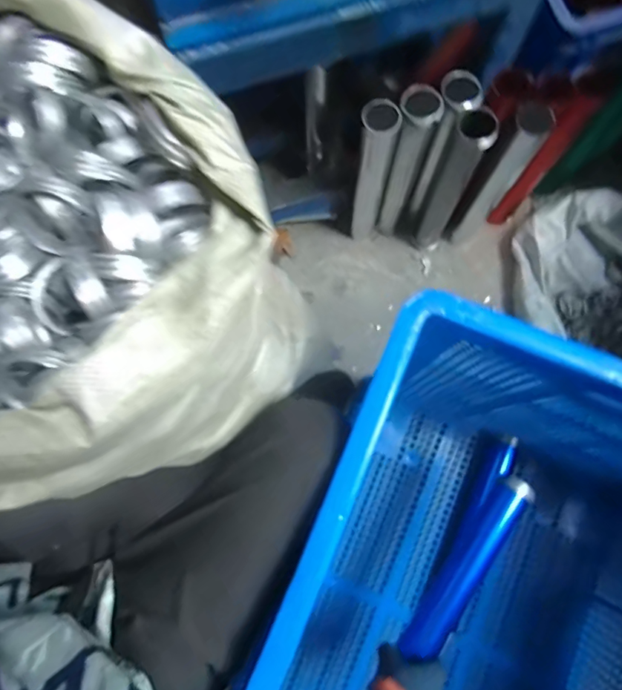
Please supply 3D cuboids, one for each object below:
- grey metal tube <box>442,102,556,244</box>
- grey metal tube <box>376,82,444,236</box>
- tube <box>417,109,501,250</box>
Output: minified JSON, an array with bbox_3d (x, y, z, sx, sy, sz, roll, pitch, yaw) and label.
[{"bbox_3d":[0.311,-0.274,0.810,0.058,0.339,0.057,35,81,8],"label":"grey metal tube"},{"bbox_3d":[0.159,-0.298,0.812,0.060,0.352,0.053,14,79,5],"label":"grey metal tube"},{"bbox_3d":[0.237,-0.264,0.809,0.059,0.337,0.045,31,80,8],"label":"tube"}]

